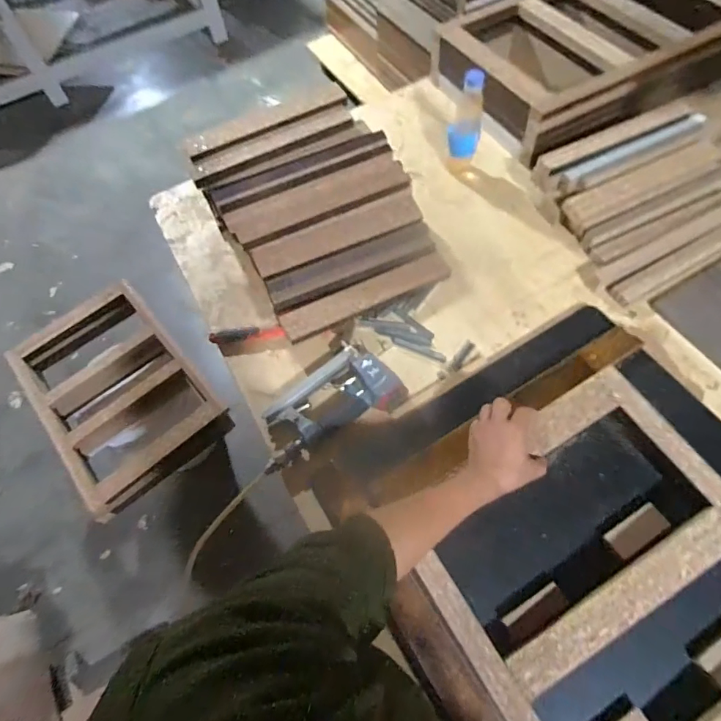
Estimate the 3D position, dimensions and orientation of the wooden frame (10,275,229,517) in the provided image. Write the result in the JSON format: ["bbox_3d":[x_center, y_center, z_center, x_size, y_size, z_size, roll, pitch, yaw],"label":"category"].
[{"bbox_3d":[-0.640,0.075,1.208,0.383,0.116,0.579,-38,65,-14],"label":"wooden frame"}]

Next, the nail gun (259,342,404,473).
[{"bbox_3d":[-0.057,0.065,0.717,0.224,0.051,0.119,-30,63,-10],"label":"nail gun"}]

